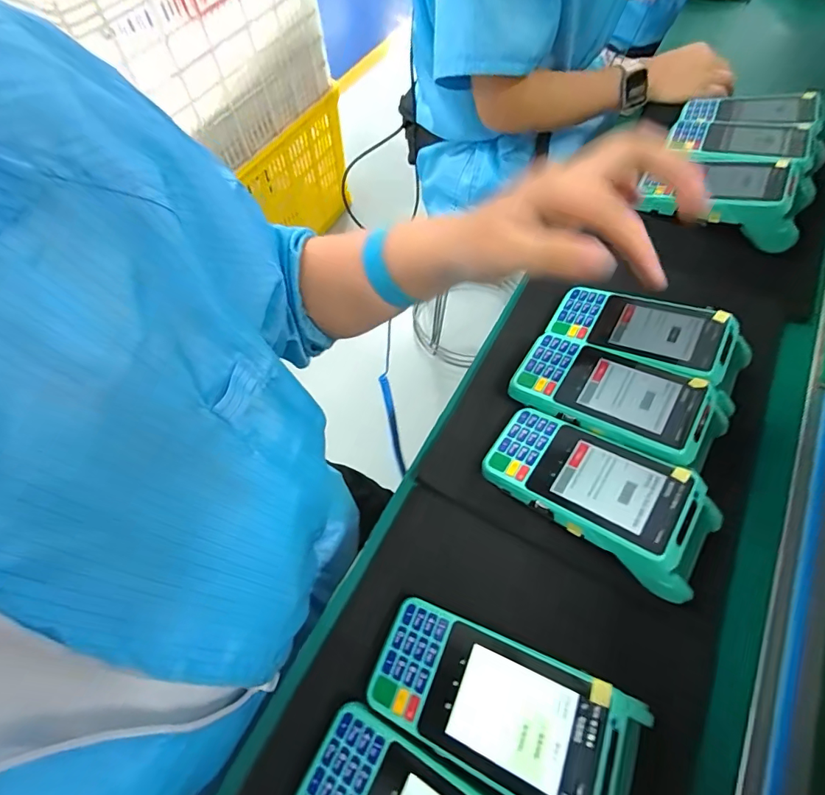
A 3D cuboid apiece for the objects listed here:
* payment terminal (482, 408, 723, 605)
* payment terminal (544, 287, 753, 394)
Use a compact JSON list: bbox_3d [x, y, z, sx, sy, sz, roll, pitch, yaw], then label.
[{"bbox_3d":[0.143,0.070,0.334,0.171,0.049,0.076,33,68,15],"label":"payment terminal"},{"bbox_3d":[0.212,-0.053,0.397,0.164,0.044,0.079,22,65,26],"label":"payment terminal"}]

